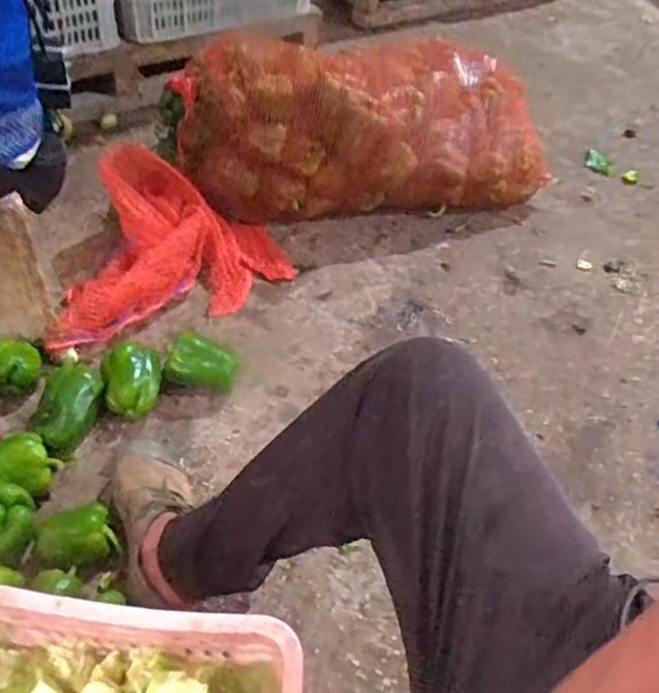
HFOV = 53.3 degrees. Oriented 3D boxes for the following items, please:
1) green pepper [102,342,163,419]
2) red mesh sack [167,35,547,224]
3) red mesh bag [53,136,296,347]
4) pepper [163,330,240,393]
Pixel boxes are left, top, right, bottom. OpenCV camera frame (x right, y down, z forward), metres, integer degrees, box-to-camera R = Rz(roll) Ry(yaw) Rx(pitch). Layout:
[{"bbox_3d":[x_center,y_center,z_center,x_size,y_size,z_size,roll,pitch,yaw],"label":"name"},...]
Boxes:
[{"bbox_3d":[-0.303,0.059,1.018,0.086,0.090,0.088,3,49,-4],"label":"green pepper"},{"bbox_3d":[0.086,-0.470,1.359,0.762,0.271,0.277,-4,49,-10],"label":"red mesh sack"},{"bbox_3d":[-0.296,-0.199,1.187,0.439,0.164,0.324,-13,51,-17],"label":"red mesh bag"},{"bbox_3d":[-0.201,0.029,1.045,0.108,0.085,0.067,8,48,0],"label":"pepper"}]

